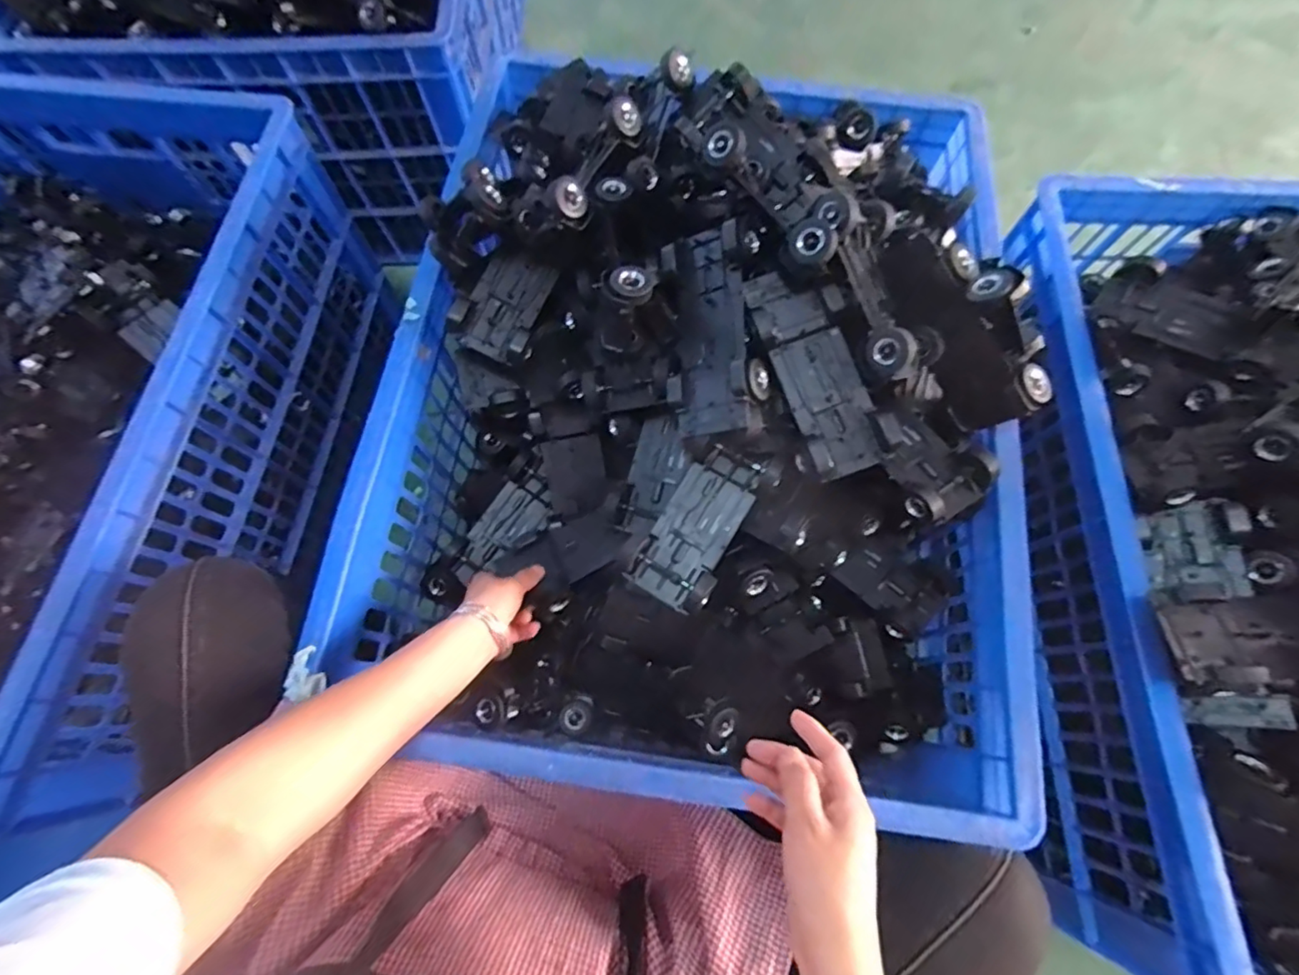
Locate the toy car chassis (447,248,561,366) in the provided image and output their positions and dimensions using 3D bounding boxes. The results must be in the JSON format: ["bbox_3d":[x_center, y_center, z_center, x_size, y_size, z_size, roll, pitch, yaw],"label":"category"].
[{"bbox_3d":[-0.148,-0.191,0.585,0.074,0.023,0.113,23,79,-10],"label":"toy car chassis"}]

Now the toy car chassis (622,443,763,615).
[{"bbox_3d":[0.047,0.037,0.532,0.075,0.030,0.148,31,73,10],"label":"toy car chassis"}]

